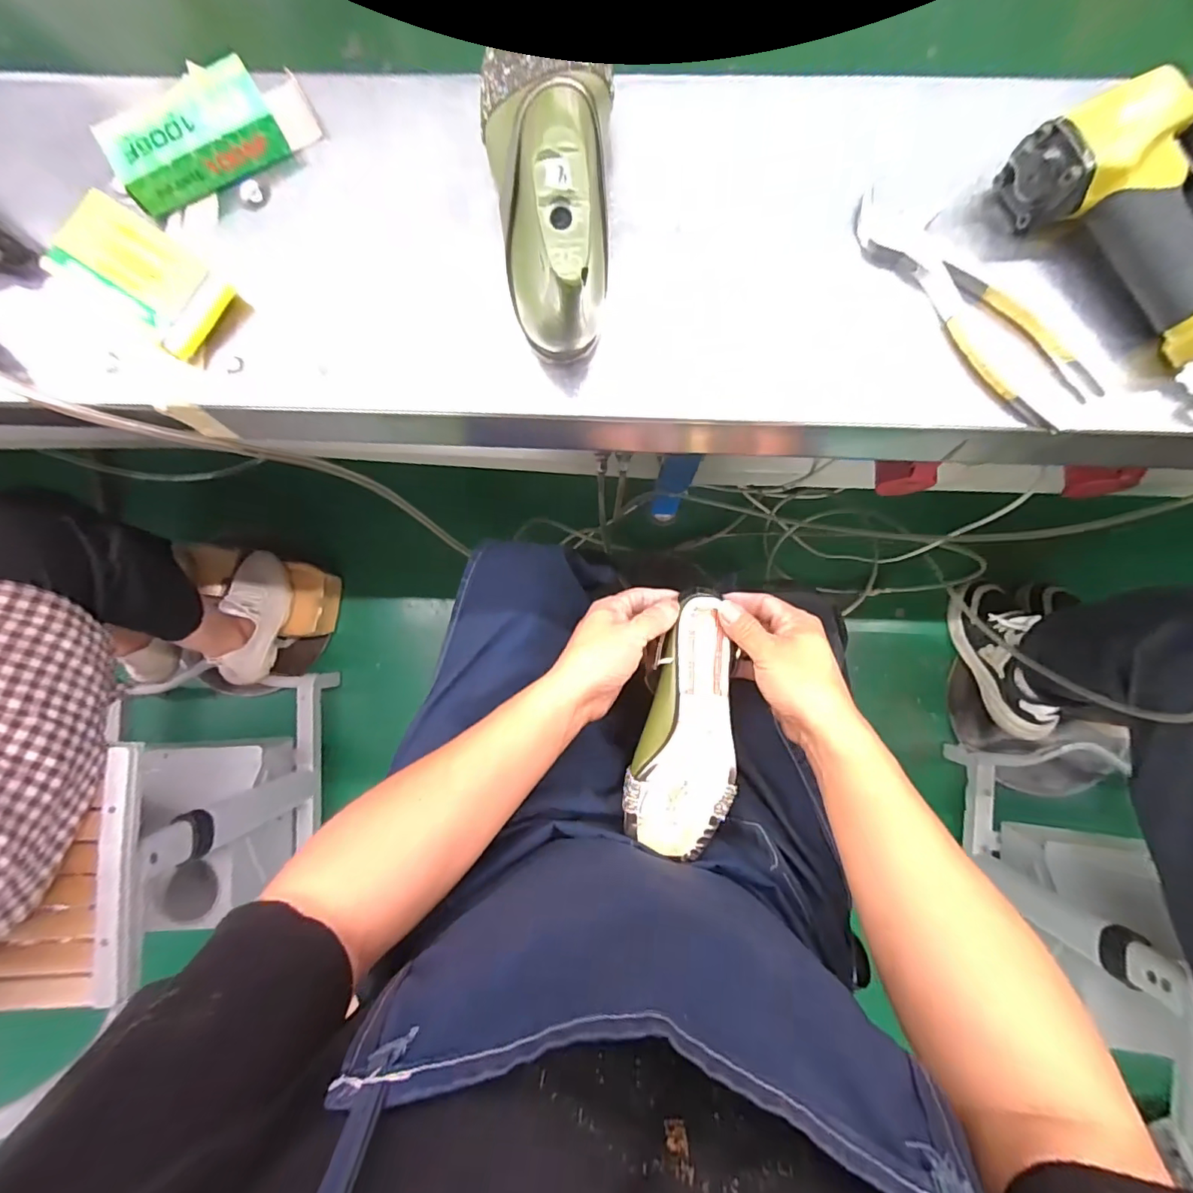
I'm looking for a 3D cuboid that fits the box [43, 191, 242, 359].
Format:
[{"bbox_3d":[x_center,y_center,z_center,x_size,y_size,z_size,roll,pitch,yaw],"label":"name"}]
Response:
[{"bbox_3d":[-0.304,-0.215,0.343,0.118,0.025,0.061,34,86,5],"label":"box"}]

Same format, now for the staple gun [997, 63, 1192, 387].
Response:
[{"bbox_3d":[0.374,-0.224,0.317,0.119,0.049,0.223,-38,84,-2],"label":"staple gun"}]

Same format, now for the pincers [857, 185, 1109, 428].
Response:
[{"bbox_3d":[0.238,-0.188,0.333,0.051,0.017,0.191,-42,84,-2],"label":"pincers"}]

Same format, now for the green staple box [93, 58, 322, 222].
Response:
[{"bbox_3d":[-0.258,-0.313,0.346,0.127,0.037,0.049,-29,83,-1],"label":"green staple box"}]

